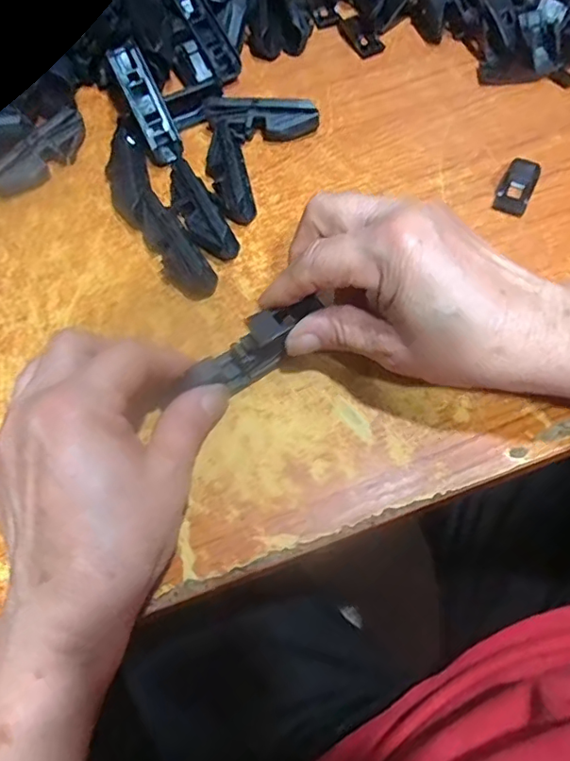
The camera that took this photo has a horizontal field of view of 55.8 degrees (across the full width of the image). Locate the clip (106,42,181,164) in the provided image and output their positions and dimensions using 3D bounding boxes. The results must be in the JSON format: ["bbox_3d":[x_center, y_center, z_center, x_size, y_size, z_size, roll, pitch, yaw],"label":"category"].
[{"bbox_3d":[-0.088,-0.178,0.344,0.021,0.009,0.075,-26,94,-8],"label":"clip"}]

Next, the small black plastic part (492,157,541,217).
[{"bbox_3d":[0.141,-0.120,0.327,0.019,0.007,0.046,23,70,12],"label":"small black plastic part"}]

